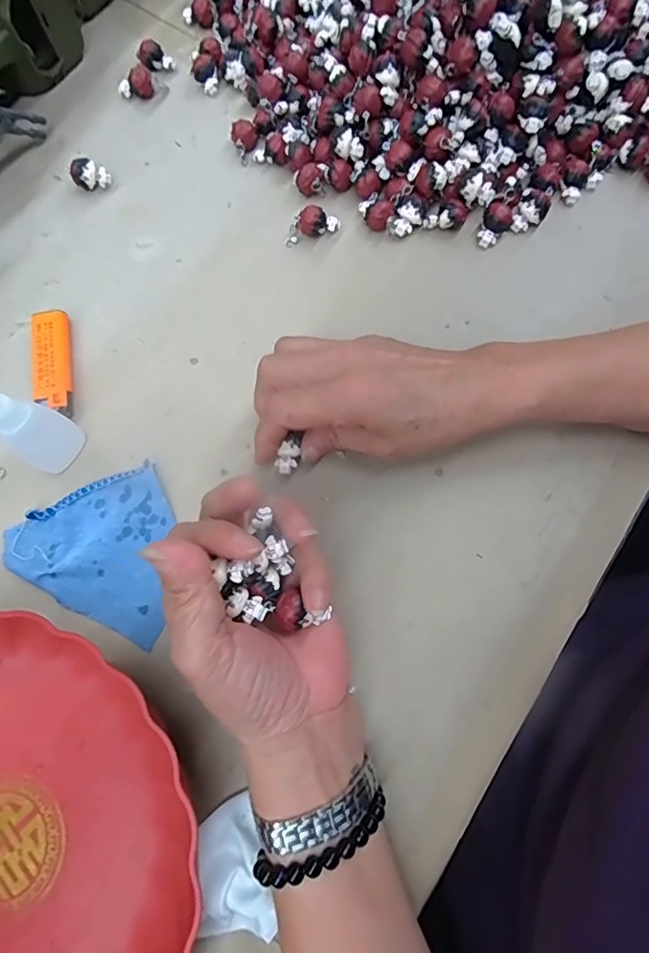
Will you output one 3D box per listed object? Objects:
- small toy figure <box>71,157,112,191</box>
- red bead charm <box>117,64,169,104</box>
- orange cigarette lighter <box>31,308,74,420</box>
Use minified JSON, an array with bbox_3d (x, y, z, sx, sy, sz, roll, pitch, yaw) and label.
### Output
[{"bbox_3d":[-0.181,-0.233,0.382,0.025,0.017,0.018,20,77,7],"label":"small toy figure"},{"bbox_3d":[-0.151,-0.325,0.404,0.036,0.018,0.018,6,75,4],"label":"red bead charm"},{"bbox_3d":[-0.188,-0.078,0.342,0.021,0.014,0.079,-11,75,-1],"label":"orange cigarette lighter"}]

